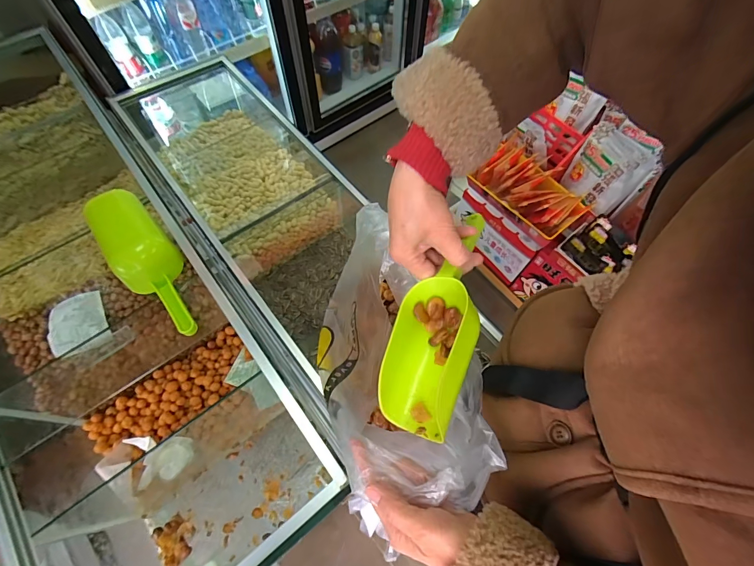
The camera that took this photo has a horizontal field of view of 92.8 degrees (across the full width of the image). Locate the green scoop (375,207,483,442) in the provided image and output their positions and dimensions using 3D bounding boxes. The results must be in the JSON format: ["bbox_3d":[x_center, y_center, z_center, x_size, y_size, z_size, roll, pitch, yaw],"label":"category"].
[{"bbox_3d":[0.059,0.032,0.355,0.076,0.055,0.223,16,82,5],"label":"green scoop"}]

